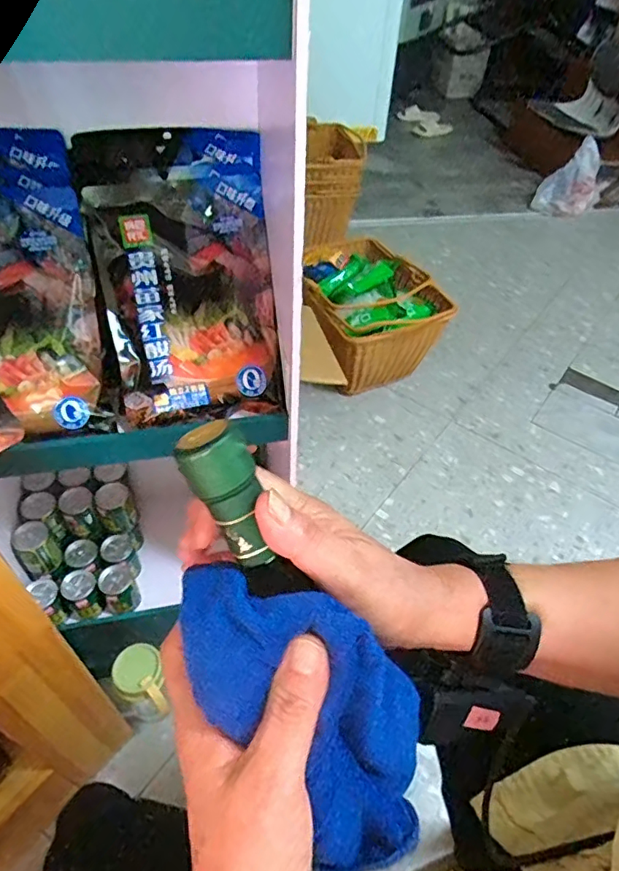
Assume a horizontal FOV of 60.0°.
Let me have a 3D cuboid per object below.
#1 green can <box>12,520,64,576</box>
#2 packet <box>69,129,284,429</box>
[{"bbox_3d":[-0.401,0.167,0.789,0.051,0.070,0.050,-30,55,-27],"label":"green can"},{"bbox_3d":[-0.131,-0.166,0.580,0.184,0.294,0.032,-8,7,-11],"label":"packet"}]

